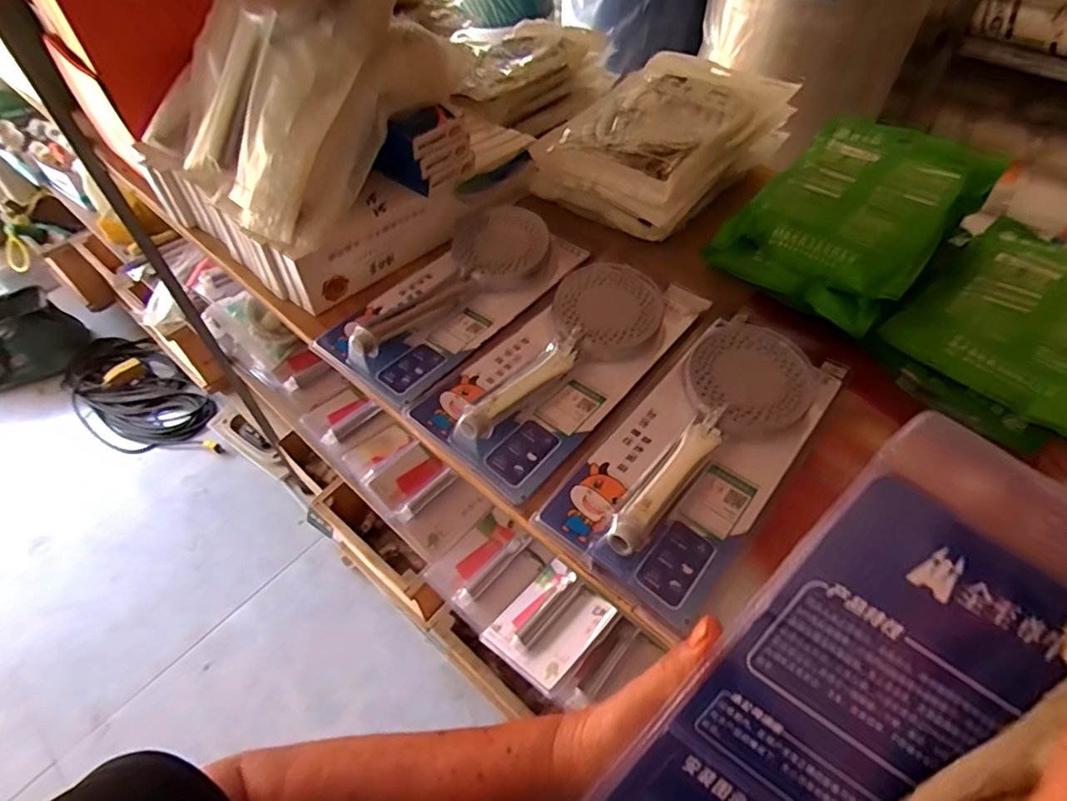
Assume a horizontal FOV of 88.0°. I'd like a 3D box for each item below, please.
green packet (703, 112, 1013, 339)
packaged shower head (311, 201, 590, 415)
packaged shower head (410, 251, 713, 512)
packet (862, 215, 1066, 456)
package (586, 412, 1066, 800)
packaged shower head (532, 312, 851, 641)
[{"bbox_3d":[0.330,-0.195,0.572,0.179,0.084,0.257,38,62,25],"label":"green packet"},{"bbox_3d":[-0.077,-0.113,0.566,0.132,0.043,0.280,34,60,23],"label":"packaged shower head"},{"bbox_3d":[0.035,-0.050,0.512,0.133,0.043,0.300,33,60,23],"label":"packaged shower head"},{"bbox_3d":[0.465,-0.077,0.512,0.268,0.058,0.182,-35,60,-23],"label":"packet"},{"bbox_3d":[0.117,0.172,0.234,0.137,0.033,0.318,34,104,7],"label":"package"},{"bbox_3d":[0.136,0.030,0.442,0.131,0.040,0.276,33,60,23],"label":"packaged shower head"}]

